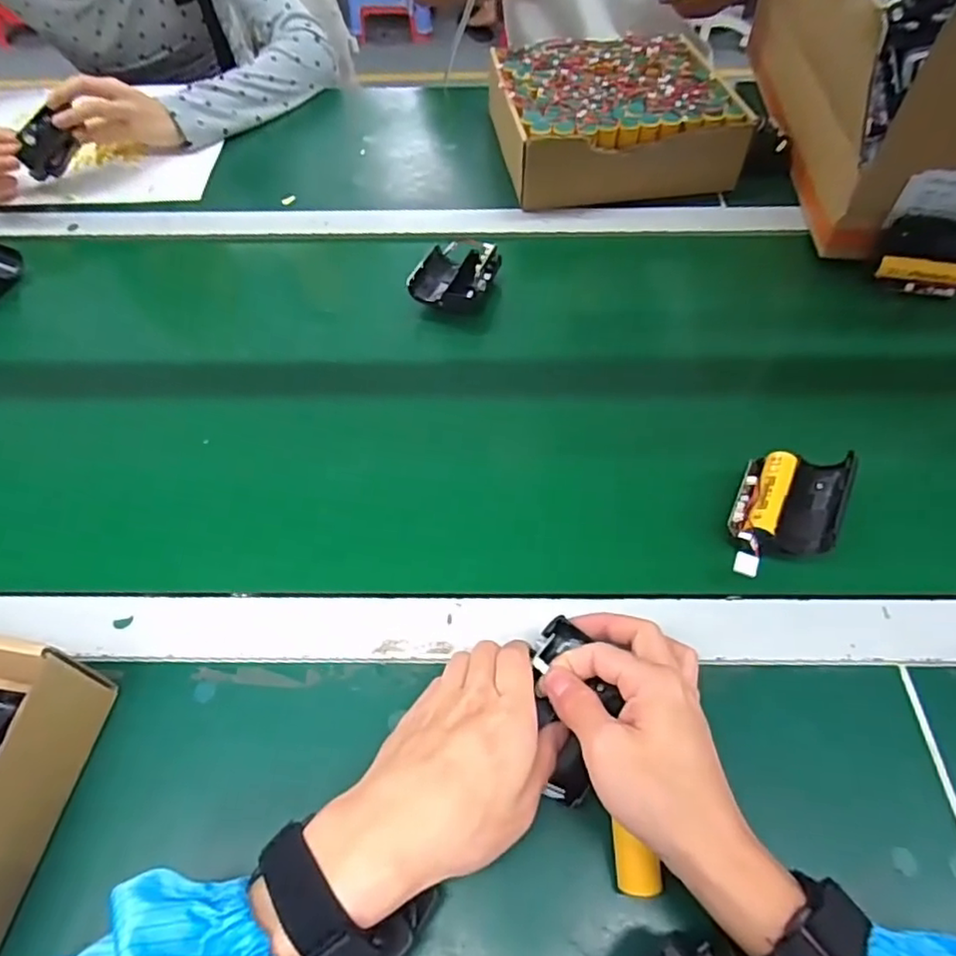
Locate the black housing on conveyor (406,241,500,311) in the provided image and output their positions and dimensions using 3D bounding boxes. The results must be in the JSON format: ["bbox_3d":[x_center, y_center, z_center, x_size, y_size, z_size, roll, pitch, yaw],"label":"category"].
[{"bbox_3d":[-0.020,-0.189,0.577,0.073,0.031,0.078,12,56,8],"label":"black housing on conveyor"}]

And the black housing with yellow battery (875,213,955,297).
[{"bbox_3d":[0.411,-0.204,0.564,0.079,0.052,0.046,5,56,3],"label":"black housing with yellow battery"}]

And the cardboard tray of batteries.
[{"bbox_3d":[0.144,-0.399,0.692,0.233,0.077,0.222,-9,56,-7],"label":"cardboard tray of batteries"}]

